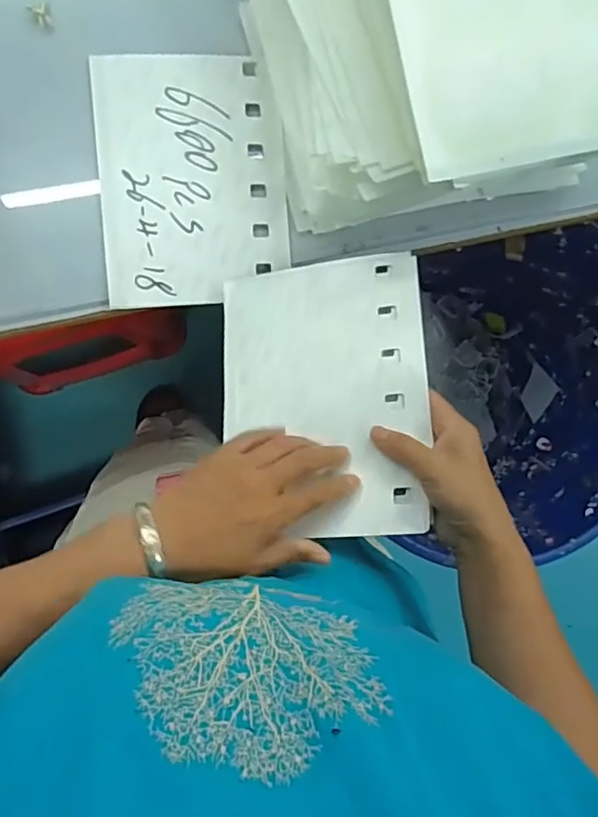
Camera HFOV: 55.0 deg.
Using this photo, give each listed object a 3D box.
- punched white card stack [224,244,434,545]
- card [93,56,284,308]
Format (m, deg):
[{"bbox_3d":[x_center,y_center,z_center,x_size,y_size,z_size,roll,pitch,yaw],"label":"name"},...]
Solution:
[{"bbox_3d":[0.018,-0.013,0.474,0.169,0.009,0.228,-5,77,15],"label":"punched white card stack"},{"bbox_3d":[-0.100,-0.215,0.543,0.169,0.004,0.225,-4,94,-8],"label":"card"}]

